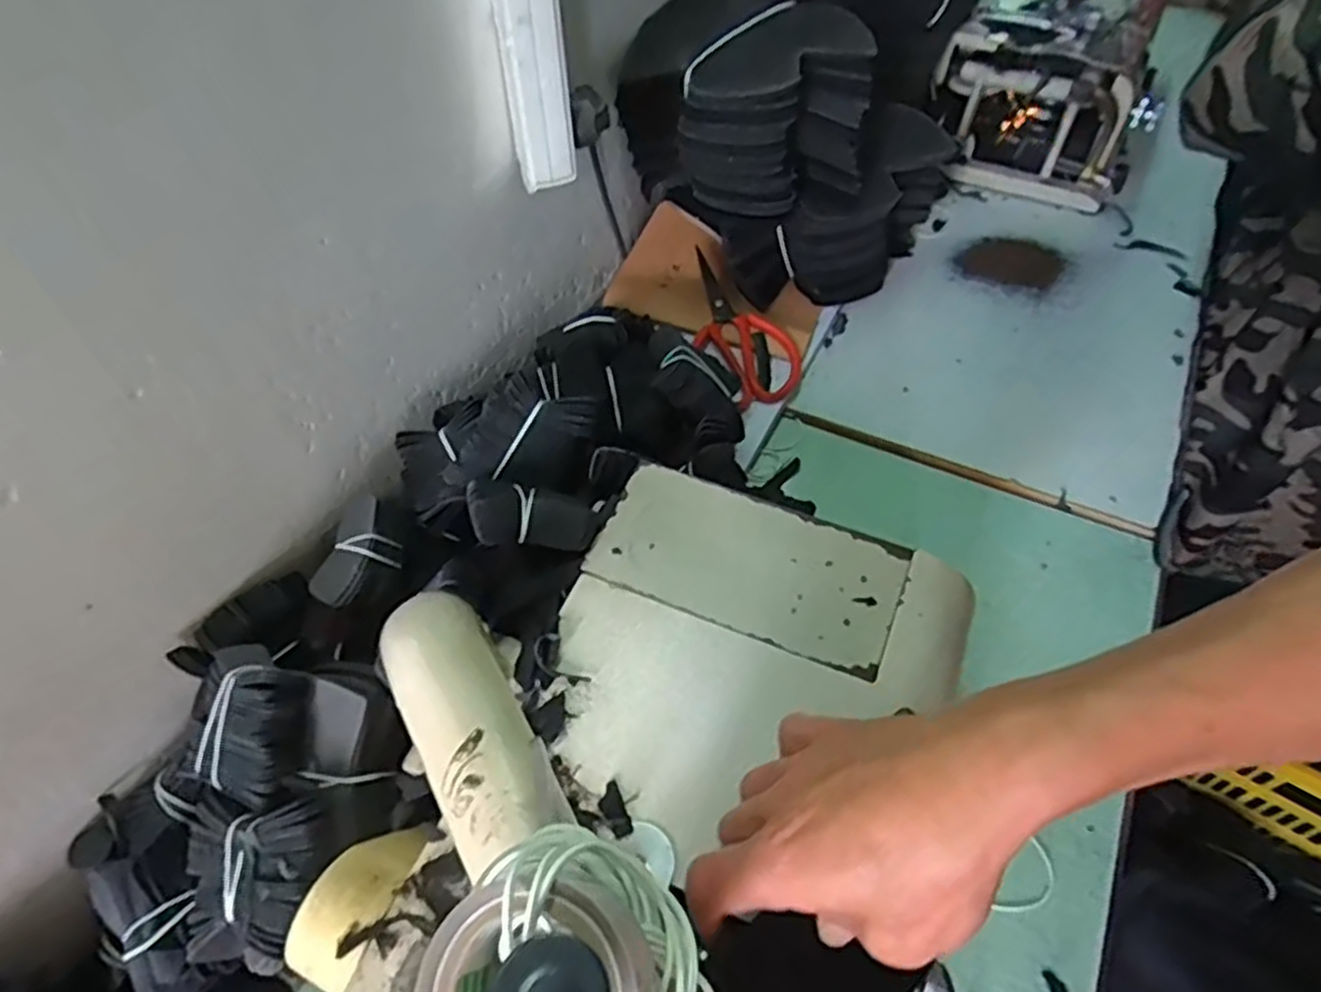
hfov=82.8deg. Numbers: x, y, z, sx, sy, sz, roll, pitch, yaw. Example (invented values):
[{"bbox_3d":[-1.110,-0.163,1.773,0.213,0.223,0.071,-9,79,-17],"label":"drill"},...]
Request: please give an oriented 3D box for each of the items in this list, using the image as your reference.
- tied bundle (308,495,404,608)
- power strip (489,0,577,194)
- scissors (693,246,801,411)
[{"bbox_3d":[-0.195,0.039,0.485,0.037,0.031,0.068,30,61,19],"label":"tied bundle"},{"bbox_3d":[-0.082,-0.289,0.473,0.042,0.170,0.052,-10,56,-7],"label":"power strip"},{"bbox_3d":[0.068,-0.165,0.722,0.077,0.015,0.179,-28,70,-12],"label":"scissors"}]

